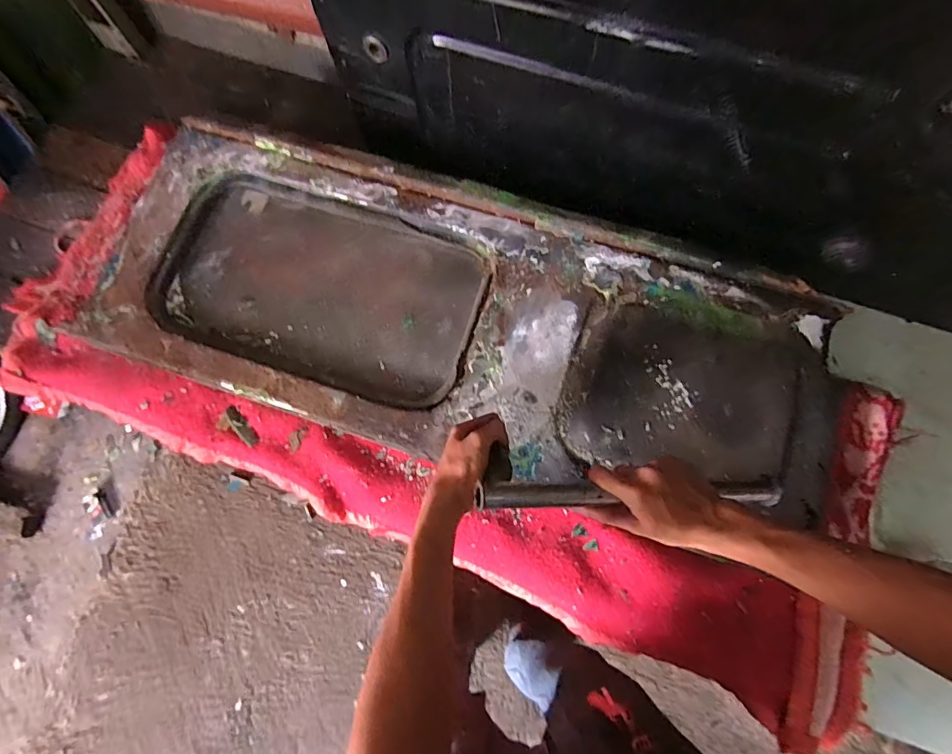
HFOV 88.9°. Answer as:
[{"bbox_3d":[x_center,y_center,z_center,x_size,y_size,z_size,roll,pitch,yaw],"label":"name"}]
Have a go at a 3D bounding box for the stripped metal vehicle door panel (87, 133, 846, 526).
[{"bbox_3d":[-0.023,-0.077,0.655,0.983,0.049,0.372,14,73,5],"label":"stripped metal vehicle door panel"}]

